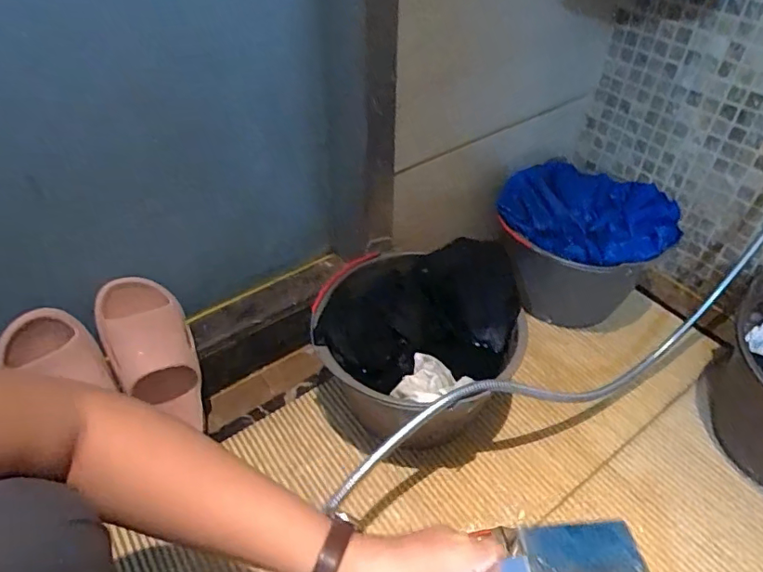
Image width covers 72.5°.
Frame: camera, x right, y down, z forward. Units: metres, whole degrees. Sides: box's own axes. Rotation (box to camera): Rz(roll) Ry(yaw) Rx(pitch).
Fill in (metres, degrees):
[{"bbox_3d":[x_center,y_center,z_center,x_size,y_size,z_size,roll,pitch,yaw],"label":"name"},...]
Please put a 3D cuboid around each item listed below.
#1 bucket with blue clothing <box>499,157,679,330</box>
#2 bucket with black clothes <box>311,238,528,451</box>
[{"bbox_3d":[0.333,-0.053,0.897,0.236,0.223,0.236,0,43,0],"label":"bucket with blue clothing"},{"bbox_3d":[0.046,0.102,0.733,0.267,0.246,0.234,9,44,9],"label":"bucket with black clothes"}]

